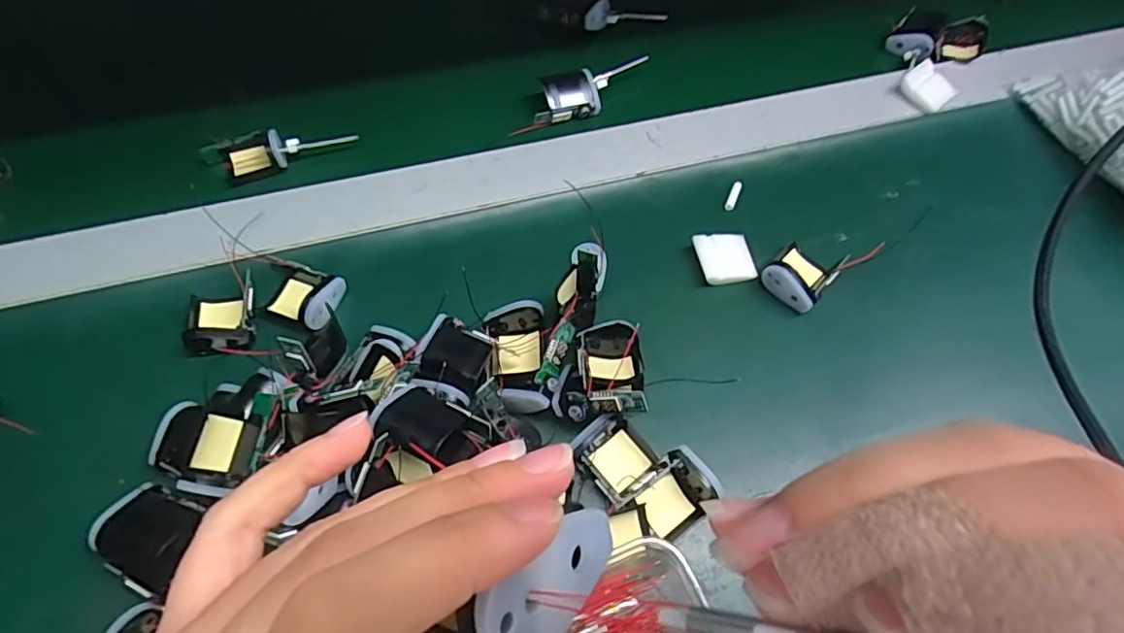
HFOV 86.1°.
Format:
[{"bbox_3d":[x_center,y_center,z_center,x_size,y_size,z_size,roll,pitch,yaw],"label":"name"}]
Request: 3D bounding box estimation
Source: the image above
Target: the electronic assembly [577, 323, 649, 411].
[{"bbox_3d":[0.028,0.028,0.328,0.036,0.019,0.065,2,33,-2],"label":"electronic assembly"}]

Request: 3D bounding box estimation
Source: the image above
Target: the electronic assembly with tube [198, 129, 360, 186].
[{"bbox_3d":[-0.202,-0.119,0.429,0.103,0.023,0.034,-15,63,-10],"label":"electronic assembly with tube"}]

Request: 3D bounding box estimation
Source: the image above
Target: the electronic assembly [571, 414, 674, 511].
[{"bbox_3d":[0.031,0.073,0.318,0.037,0.016,0.042,-35,69,-19],"label":"electronic assembly"}]

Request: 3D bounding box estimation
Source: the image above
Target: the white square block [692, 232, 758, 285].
[{"bbox_3d":[0.106,-0.038,0.391,0.035,0.008,0.036,-9,62,-7],"label":"white square block"}]

